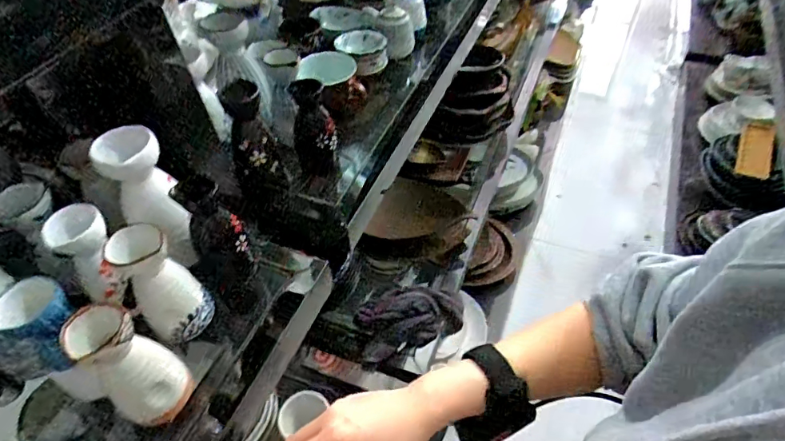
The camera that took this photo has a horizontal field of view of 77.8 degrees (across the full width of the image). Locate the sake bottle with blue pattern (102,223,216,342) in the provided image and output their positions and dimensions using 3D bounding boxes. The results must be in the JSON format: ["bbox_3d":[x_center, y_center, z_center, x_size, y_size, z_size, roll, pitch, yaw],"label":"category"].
[{"bbox_3d":[-0.216,0.058,0.466,0.051,0.119,0.057,21,52,20],"label":"sake bottle with blue pattern"}]

